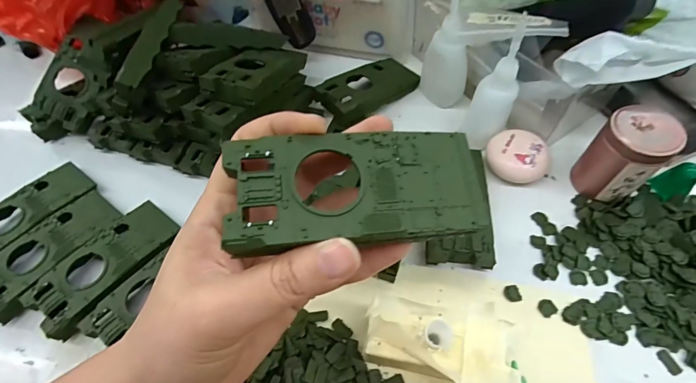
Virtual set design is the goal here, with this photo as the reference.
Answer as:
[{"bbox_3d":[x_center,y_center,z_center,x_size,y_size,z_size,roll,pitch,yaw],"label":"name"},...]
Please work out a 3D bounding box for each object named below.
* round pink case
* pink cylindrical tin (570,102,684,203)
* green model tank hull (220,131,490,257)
[{"bbox_3d":[0.138,-0.026,0.305,0.049,0.023,0.042,23,62,16],"label":"round pink case"},{"bbox_3d":[0.201,-0.026,0.272,0.037,0.063,0.044,-37,63,-19],"label":"pink cylindrical tin"},{"bbox_3d":[0.005,-0.001,0.150,0.100,0.013,0.046,-4,57,-10],"label":"green model tank hull"}]

